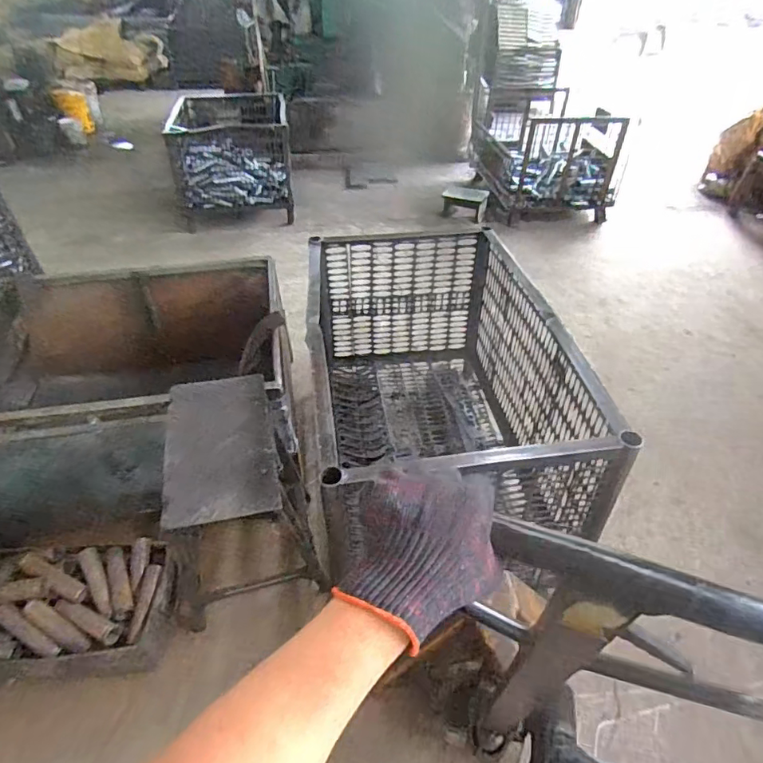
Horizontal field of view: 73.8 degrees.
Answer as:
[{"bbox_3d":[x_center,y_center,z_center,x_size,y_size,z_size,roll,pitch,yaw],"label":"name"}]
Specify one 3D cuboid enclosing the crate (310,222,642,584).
[{"bbox_3d":[0.164,0.038,1.670,0.699,0.612,1.176,-6,41,-6],"label":"crate"}]

